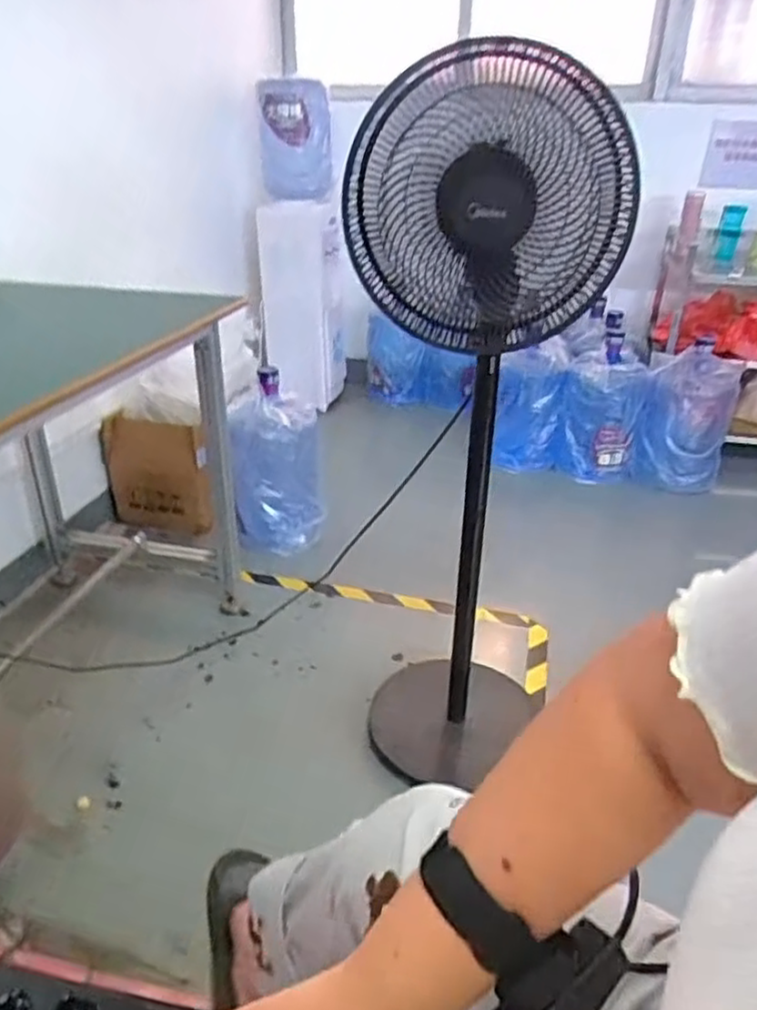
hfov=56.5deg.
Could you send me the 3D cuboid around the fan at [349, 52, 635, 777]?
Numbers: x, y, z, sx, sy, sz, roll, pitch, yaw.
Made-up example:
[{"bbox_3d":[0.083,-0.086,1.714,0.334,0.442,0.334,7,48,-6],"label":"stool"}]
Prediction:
[{"bbox_3d":[0.118,-0.030,1.132,0.329,1.131,0.304,-1,28,-5],"label":"fan"}]

